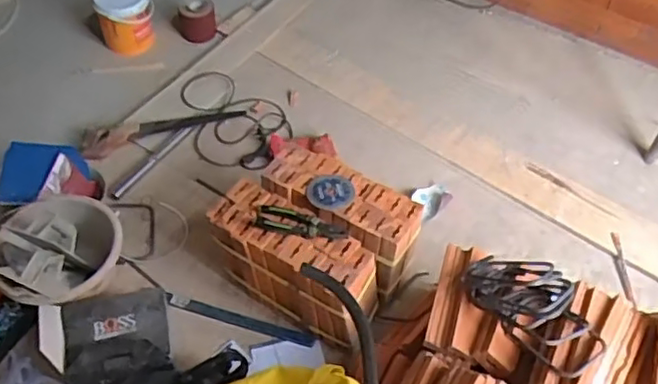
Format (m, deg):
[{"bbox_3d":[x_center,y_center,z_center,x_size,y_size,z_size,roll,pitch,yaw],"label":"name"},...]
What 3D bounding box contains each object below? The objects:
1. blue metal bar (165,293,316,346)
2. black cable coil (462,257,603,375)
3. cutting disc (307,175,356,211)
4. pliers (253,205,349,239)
[{"bbox_3d":[-0.198,0.283,1.417,0.344,0.025,0.034,14,53,7],"label":"blue metal bar"},{"bbox_3d":[0.362,0.196,1.127,0.159,0.106,0.270,-28,60,-23],"label":"black cable coil"},{"bbox_3d":[0.003,0.000,1.354,0.092,0.011,0.102,34,58,20],"label":"cutting disc"},{"bbox_3d":[-0.055,0.066,1.296,0.184,0.013,0.058,12,53,5],"label":"pliers"}]

